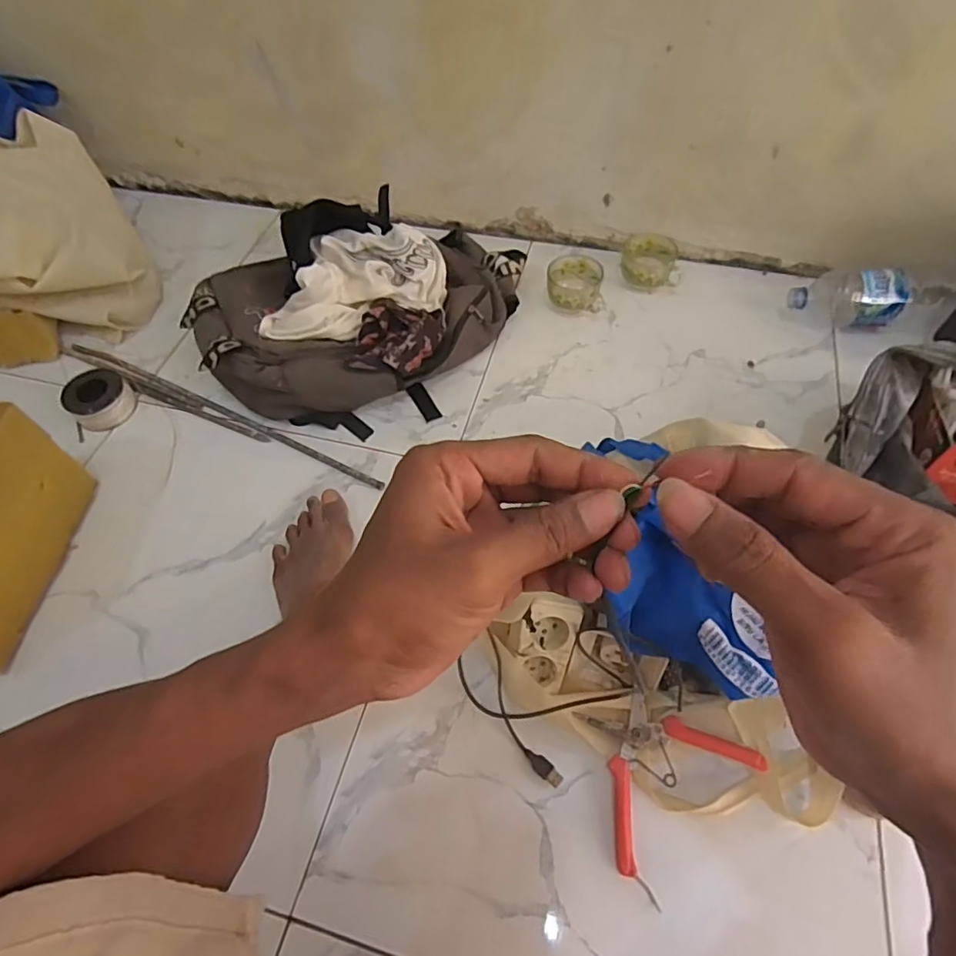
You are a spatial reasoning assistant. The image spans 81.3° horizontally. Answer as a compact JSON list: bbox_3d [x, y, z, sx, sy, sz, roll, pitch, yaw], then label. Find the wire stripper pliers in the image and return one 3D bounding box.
[{"bbox_3d":[0.171,0.271,0.545,0.164,0.025,0.126,-30,61,-15],"label":"wire stripper pliers"}]

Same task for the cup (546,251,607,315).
[{"bbox_3d":[0.154,-0.306,0.883,0.088,0.051,0.096,-2,58,2],"label":"cup"}]

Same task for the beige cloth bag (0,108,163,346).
[{"bbox_3d":[-0.719,-0.382,0.891,0.312,0.219,0.283,-16,58,-6],"label":"beige cloth bag"}]

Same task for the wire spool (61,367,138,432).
[{"bbox_3d":[-0.560,-0.119,0.825,0.084,0.043,0.080,-2,58,2],"label":"wire spool"}]

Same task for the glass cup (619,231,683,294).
[{"bbox_3d":[0.283,-0.355,0.917,0.085,0.056,0.093,-2,58,2],"label":"glass cup"}]

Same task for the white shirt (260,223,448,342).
[{"bbox_3d":[-0.187,-0.297,0.822,0.293,0.104,0.165,-27,60,-14],"label":"white shirt"}]

